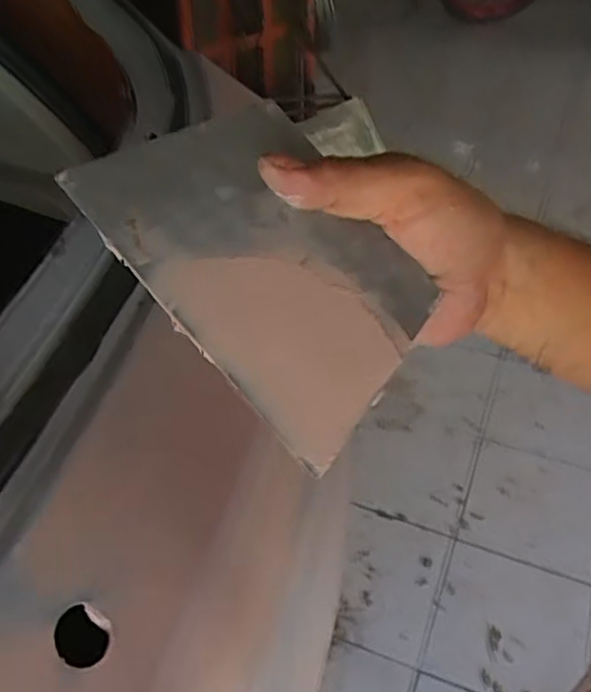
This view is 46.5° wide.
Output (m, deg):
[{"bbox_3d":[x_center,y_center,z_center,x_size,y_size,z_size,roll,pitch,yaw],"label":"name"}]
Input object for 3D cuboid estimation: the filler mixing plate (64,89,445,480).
[{"bbox_3d":[-0.008,-0.034,0.272,0.093,0.007,0.136,-41,91,-23],"label":"filler mixing plate"}]

